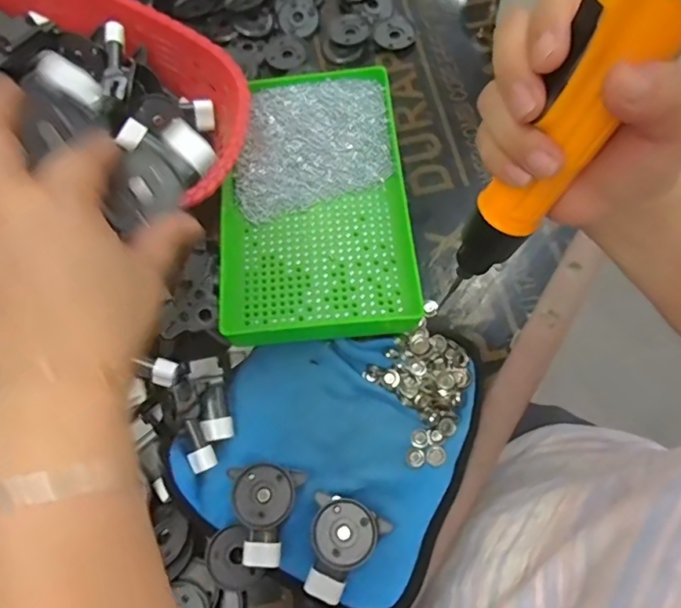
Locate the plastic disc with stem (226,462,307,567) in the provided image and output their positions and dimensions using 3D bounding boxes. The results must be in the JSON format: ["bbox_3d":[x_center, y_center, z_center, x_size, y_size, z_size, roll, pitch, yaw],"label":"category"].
[{"bbox_3d":[-0.049,0.145,0.367,0.049,0.024,0.065,-9,70,-1],"label":"plastic disc with stem"}]

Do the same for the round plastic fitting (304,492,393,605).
[{"bbox_3d":[-0.005,0.163,0.360,0.049,0.020,0.064,33,75,13],"label":"round plastic fitting"}]

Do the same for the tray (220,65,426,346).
[{"bbox_3d":[-0.022,-0.087,0.440,0.149,0.025,0.237,-6,70,0],"label":"tray"}]

